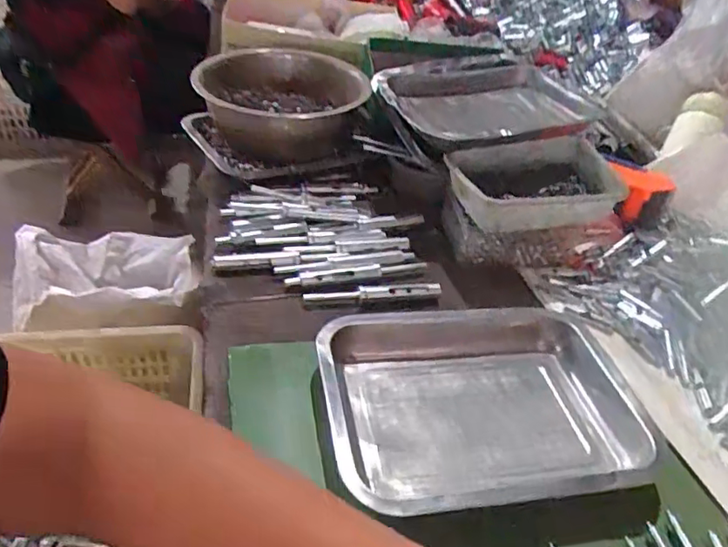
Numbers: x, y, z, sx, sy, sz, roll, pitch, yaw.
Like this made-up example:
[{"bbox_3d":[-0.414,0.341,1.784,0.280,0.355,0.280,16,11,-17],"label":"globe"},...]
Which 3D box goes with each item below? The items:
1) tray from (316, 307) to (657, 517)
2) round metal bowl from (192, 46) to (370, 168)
[{"bbox_3d":[0.100,0.106,0.477,0.267,0.050,0.192,-5,40,-11],"label":"tray"},{"bbox_3d":[-0.110,-0.233,0.790,0.214,0.085,0.248,0,40,-12],"label":"round metal bowl"}]

